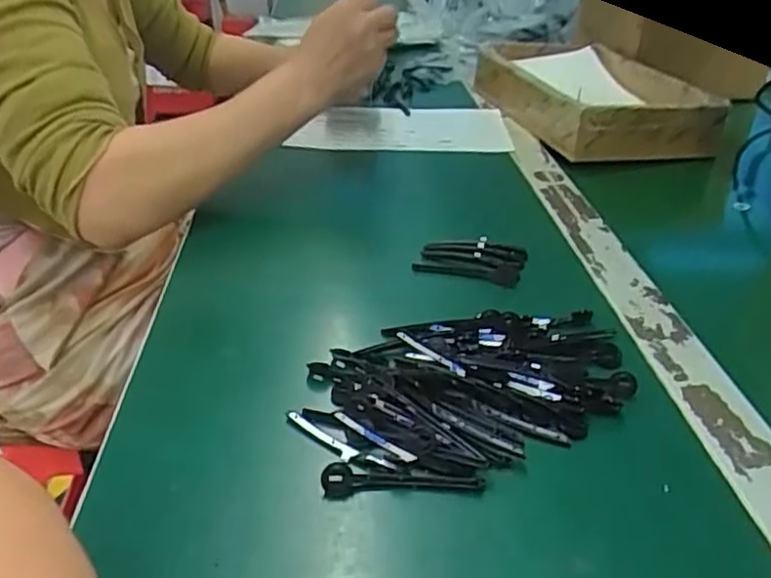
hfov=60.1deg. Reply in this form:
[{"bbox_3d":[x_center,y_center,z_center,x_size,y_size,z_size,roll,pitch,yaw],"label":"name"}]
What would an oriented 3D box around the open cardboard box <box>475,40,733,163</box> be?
[{"bbox_3d":[0.235,-0.220,0.762,0.193,0.065,0.274,-5,33,-14],"label":"open cardboard box"}]

